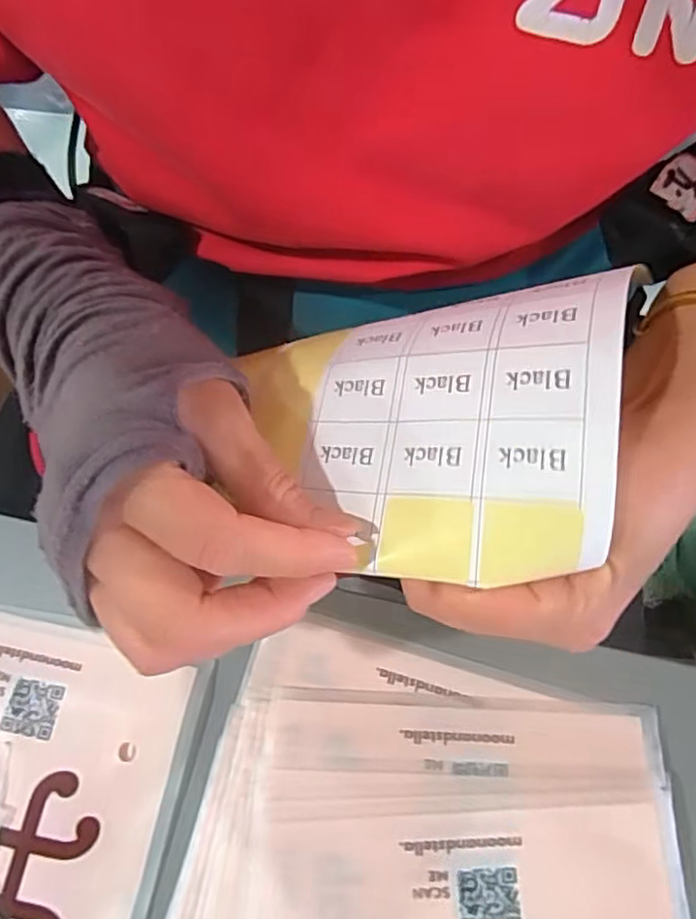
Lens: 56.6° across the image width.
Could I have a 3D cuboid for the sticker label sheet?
[{"bbox_3d":[0.023,-0.010,0.230,0.139,0.015,0.102,-4,67,24],"label":"sticker label sheet"}]

